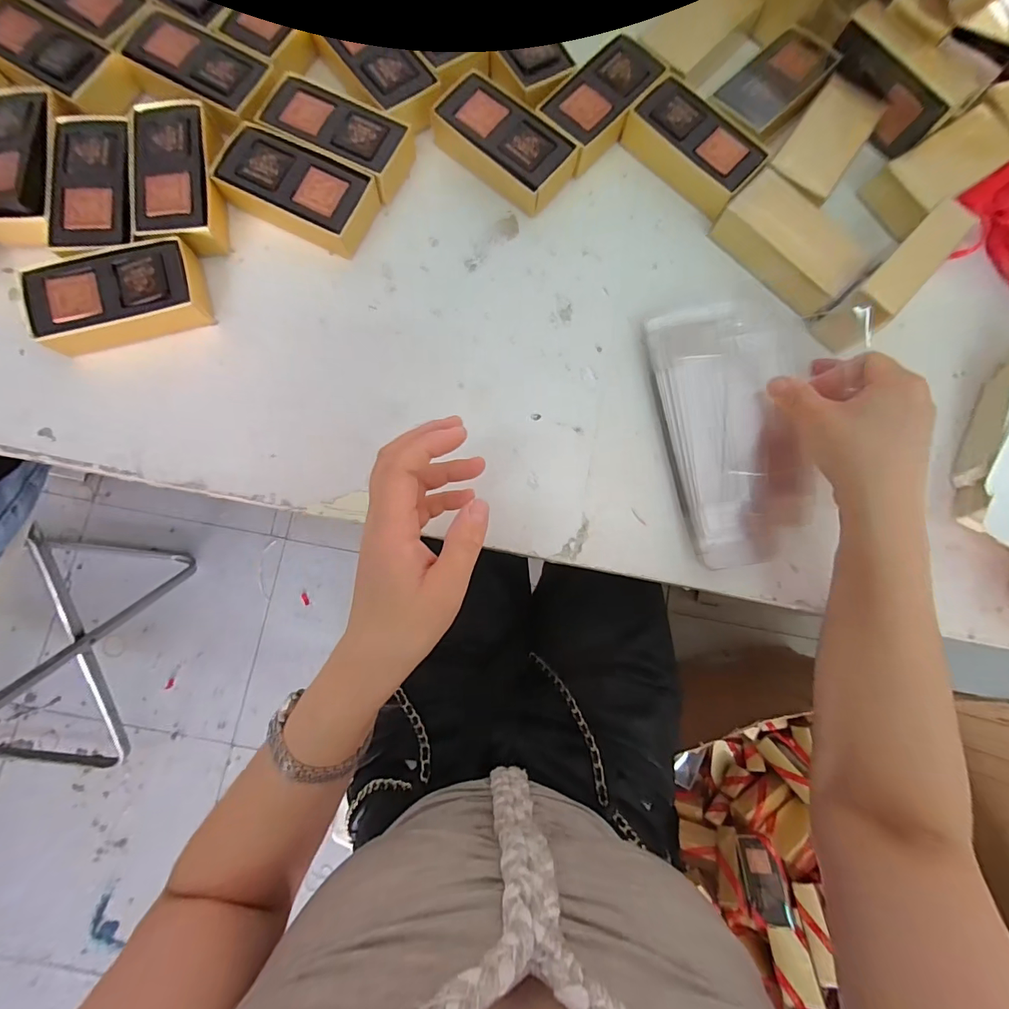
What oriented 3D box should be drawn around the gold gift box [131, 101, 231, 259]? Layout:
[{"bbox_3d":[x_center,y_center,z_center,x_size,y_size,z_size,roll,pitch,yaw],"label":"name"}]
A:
[{"bbox_3d":[-0.256,-0.257,0.362,0.061,0.032,0.128,-6,83,-3],"label":"gold gift box"}]

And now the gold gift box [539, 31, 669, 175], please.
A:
[{"bbox_3d":[0.083,-0.351,0.396,0.059,0.030,0.115,43,83,3],"label":"gold gift box"}]

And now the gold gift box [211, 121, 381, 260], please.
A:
[{"bbox_3d":[-0.168,-0.254,0.368,0.110,0.032,0.061,22,82,0],"label":"gold gift box"}]

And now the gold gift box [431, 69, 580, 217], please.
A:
[{"bbox_3d":[0.001,-0.305,0.384,0.119,0.032,0.061,36,82,2],"label":"gold gift box"}]

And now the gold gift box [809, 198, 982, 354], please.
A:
[{"bbox_3d":[0.308,-0.180,0.363,0.032,0.056,0.120,44,83,3],"label":"gold gift box"}]

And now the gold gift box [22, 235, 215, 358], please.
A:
[{"bbox_3d":[-0.292,-0.157,0.346,0.116,0.034,0.060,-13,83,-4],"label":"gold gift box"}]

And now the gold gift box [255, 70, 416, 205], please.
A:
[{"bbox_3d":[-0.137,-0.306,0.378,0.115,0.030,0.060,24,82,1],"label":"gold gift box"}]

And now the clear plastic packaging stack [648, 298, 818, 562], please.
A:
[{"bbox_3d":[0.179,-0.058,0.356,0.102,0.025,0.202,-8,83,-4],"label":"clear plastic packaging stack"}]

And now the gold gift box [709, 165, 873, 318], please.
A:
[{"bbox_3d":[0.240,-0.219,0.379,0.070,0.027,0.115,-43,86,-7],"label":"gold gift box"}]

